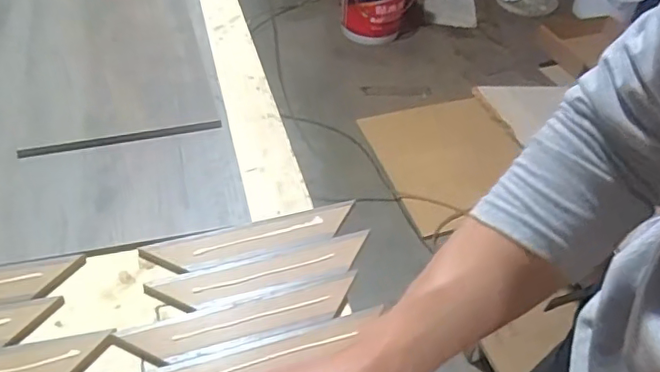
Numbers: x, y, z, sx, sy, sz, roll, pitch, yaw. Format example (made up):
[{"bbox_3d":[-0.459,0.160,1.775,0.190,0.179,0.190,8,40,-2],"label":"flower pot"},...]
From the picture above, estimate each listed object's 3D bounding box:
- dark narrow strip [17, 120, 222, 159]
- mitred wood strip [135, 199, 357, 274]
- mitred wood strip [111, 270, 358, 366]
[{"bbox_3d":[-0.245,-0.058,0.671,0.228,0.009,0.015,-10,46,-14],"label":"dark narrow strip"},{"bbox_3d":[-0.076,0.051,0.570,0.209,0.007,0.044,-12,47,-16],"label":"mitred wood strip"},{"bbox_3d":[-0.075,0.118,0.504,0.209,0.004,0.045,-12,47,-16],"label":"mitred wood strip"}]

